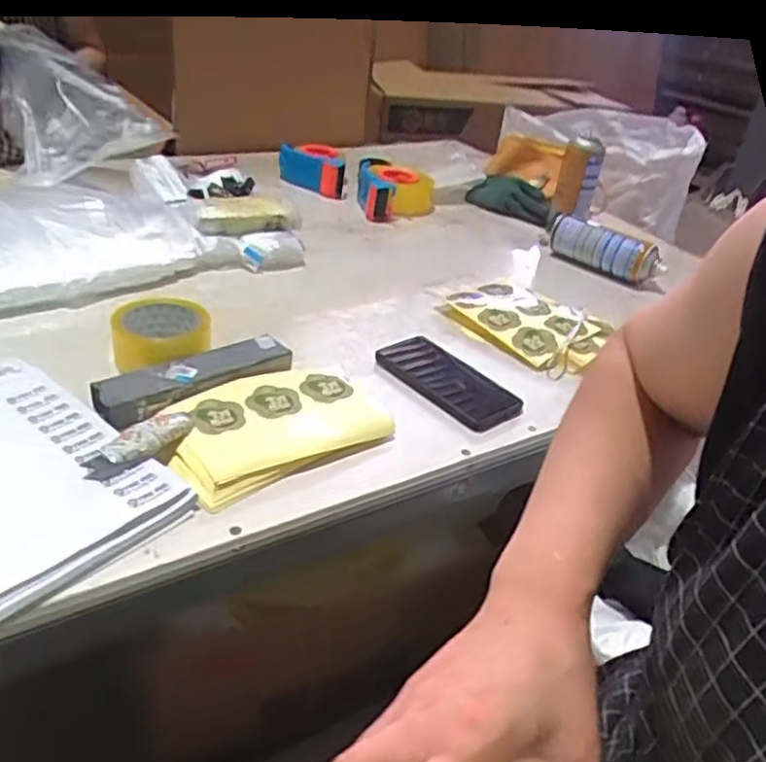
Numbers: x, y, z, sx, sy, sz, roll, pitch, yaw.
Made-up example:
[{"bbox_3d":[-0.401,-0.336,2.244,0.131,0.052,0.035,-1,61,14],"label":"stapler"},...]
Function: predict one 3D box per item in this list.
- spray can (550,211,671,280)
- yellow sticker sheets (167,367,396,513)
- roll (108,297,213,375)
[{"bbox_3d":[0.354,-0.220,1.144,0.213,0.062,0.056,32,40,32],"label":"spray can"},{"bbox_3d":[-0.110,0.039,0.689,0.214,0.018,0.142,-19,42,-35],"label":"yellow sticker sheets"},{"bbox_3d":[-0.244,-0.048,0.788,0.099,0.053,0.108,0,34,-11],"label":"roll"}]

